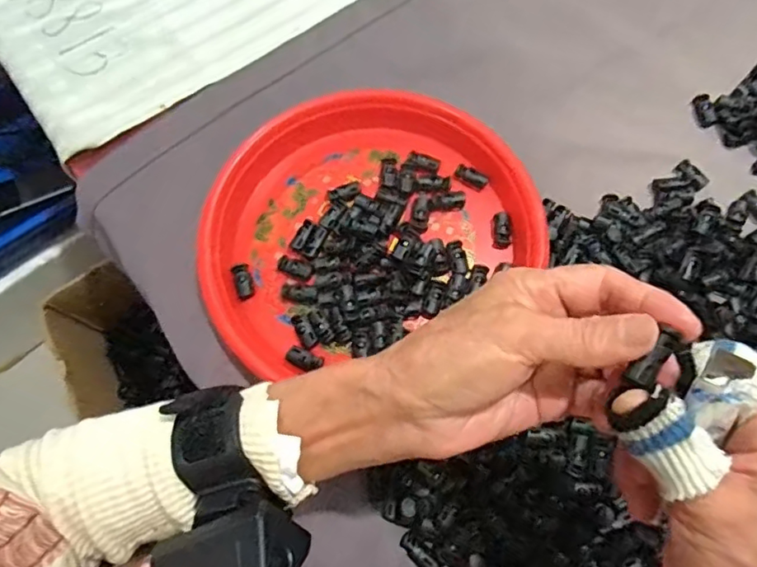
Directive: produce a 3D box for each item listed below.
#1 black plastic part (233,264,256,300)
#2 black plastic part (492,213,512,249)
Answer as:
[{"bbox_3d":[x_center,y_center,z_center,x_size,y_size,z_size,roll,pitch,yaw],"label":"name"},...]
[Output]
[{"bbox_3d":[-0.104,-0.002,0.433,0.013,0.008,0.029,-20,73,-5],"label":"black plastic part"},{"bbox_3d":[0.097,-0.041,0.442,0.014,0.009,0.028,-3,72,0],"label":"black plastic part"}]

